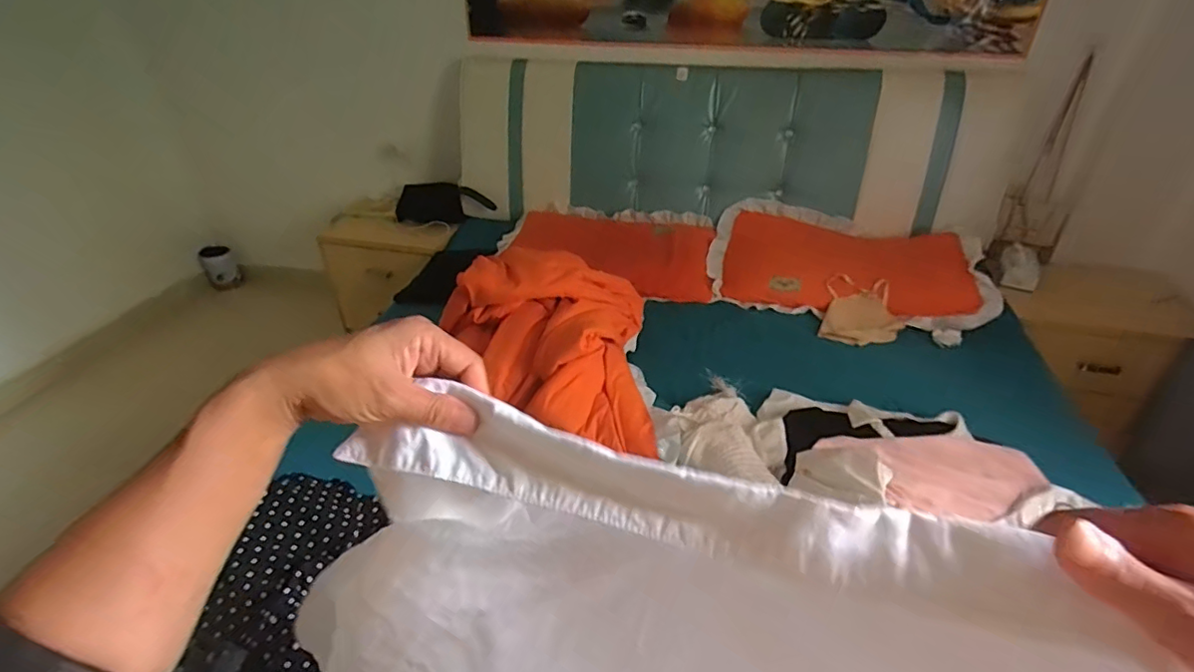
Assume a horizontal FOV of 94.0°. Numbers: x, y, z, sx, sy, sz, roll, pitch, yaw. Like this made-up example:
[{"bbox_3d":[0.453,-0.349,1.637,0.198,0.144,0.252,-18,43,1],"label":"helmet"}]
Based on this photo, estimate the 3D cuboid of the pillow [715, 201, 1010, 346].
[{"bbox_3d":[0.760,-0.226,1.749,0.794,0.163,0.506,10,35,14],"label":"pillow"}]

